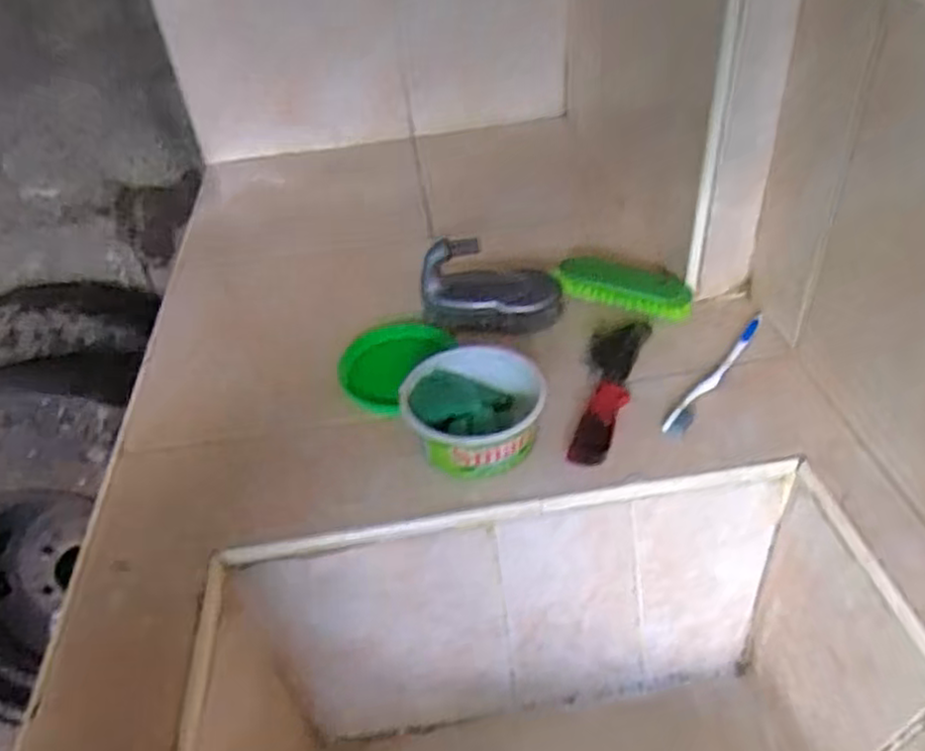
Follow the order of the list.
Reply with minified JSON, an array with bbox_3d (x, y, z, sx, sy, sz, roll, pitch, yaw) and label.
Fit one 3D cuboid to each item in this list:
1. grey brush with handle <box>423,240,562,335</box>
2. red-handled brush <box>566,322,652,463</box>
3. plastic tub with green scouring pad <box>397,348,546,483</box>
[{"bbox_3d":[0.028,-0.083,0.686,0.128,0.080,0.062,-12,40,-7],"label":"grey brush with handle"},{"bbox_3d":[0.122,0.003,0.624,0.044,0.018,0.185,10,42,19],"label":"red-handled brush"},{"bbox_3d":[0.011,0.028,0.592,0.112,0.048,0.110,-4,39,3],"label":"plastic tub with green scouring pad"}]

